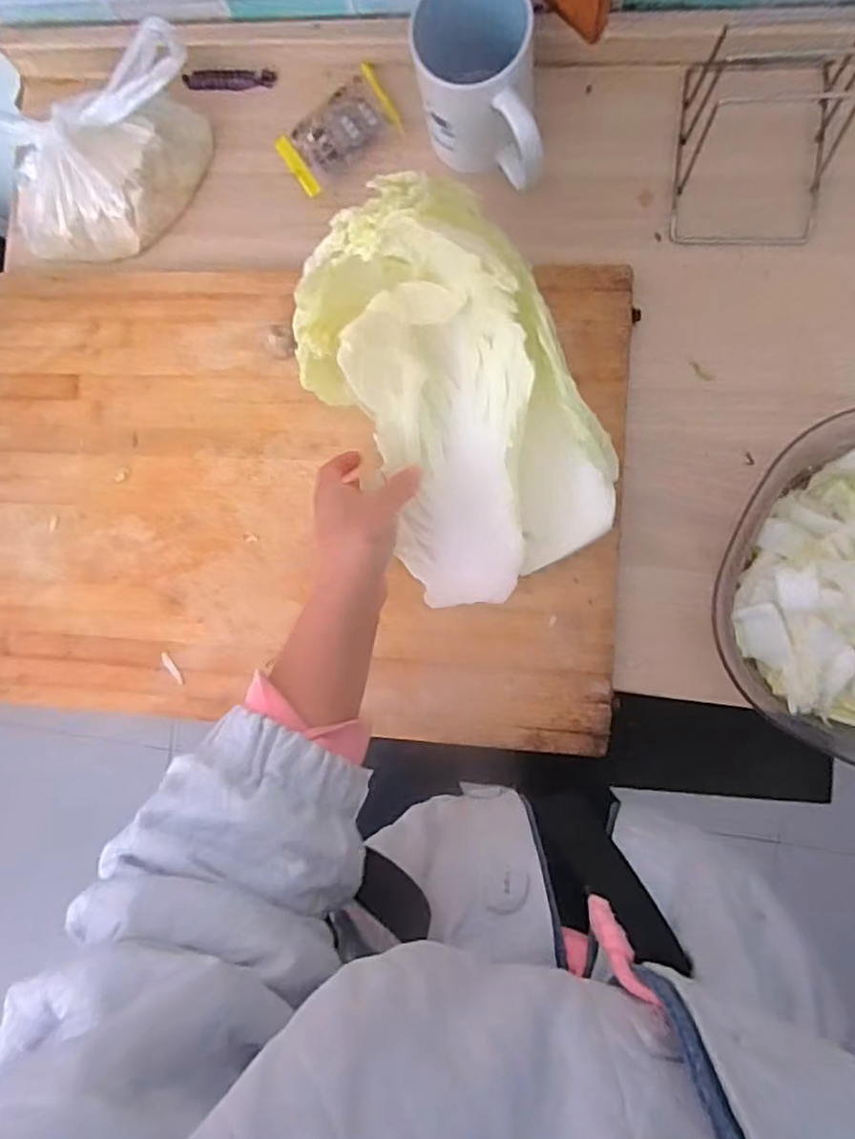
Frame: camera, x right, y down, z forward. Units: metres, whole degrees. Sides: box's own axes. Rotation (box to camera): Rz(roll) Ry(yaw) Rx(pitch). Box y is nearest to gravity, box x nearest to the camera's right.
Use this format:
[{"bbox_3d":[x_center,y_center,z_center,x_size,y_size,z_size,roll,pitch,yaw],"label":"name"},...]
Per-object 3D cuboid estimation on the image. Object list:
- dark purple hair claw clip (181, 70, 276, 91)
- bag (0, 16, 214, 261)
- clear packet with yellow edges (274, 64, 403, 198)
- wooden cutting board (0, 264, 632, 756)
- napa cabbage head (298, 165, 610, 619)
[{"bbox_3d":[-0.163,-0.410,0.534,0.077,0.010,0.016,3,90,7],"label":"dark purple hair claw clip"},{"bbox_3d":[-0.257,-0.318,0.492,0.198,0.088,0.095,-14,88,6],"label":"bag"},{"bbox_3d":[-0.071,-0.352,0.515,0.096,0.018,0.061,-34,86,5],"label":"clear packet with yellow edges"},{"bbox_3d":[-0.132,-0.057,0.512,0.555,0.020,0.363,3,90,7],"label":"wooden cutting board"},{"bbox_3d":[0.015,-0.106,0.416,0.151,0.117,0.244,-27,87,6],"label":"napa cabbage head"}]

